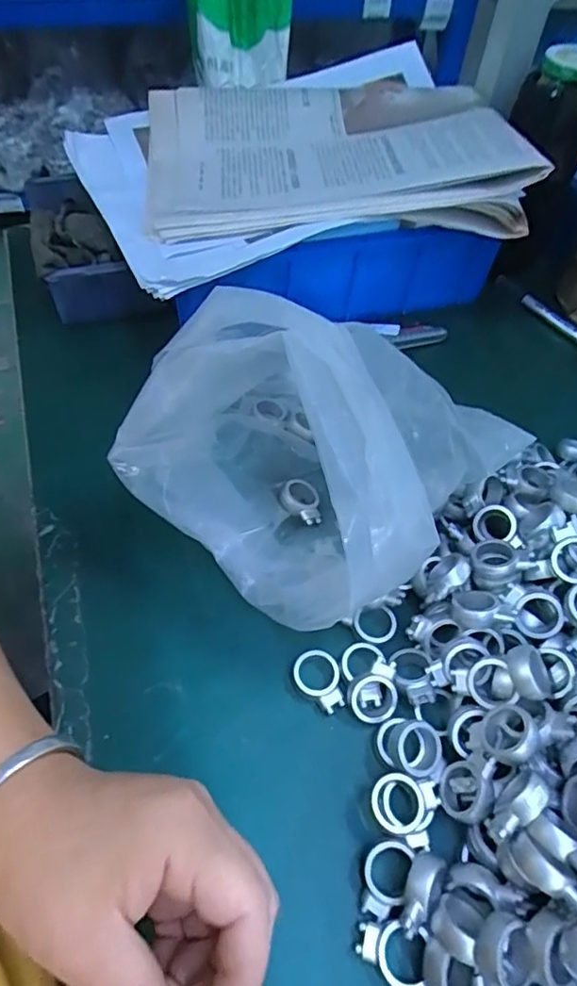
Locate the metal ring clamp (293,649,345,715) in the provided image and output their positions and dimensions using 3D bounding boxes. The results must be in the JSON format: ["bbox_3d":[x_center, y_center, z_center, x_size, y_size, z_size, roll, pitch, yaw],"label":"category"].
[{"bbox_3d":[0.016,0.104,0.312,0.025,0.005,0.033,-7,56,-8],"label":"metal ring clamp"}]

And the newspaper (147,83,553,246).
[{"bbox_3d":[0.028,-0.266,0.431,0.262,0.043,0.185,-4,55,-6],"label":"newspaper"}]

